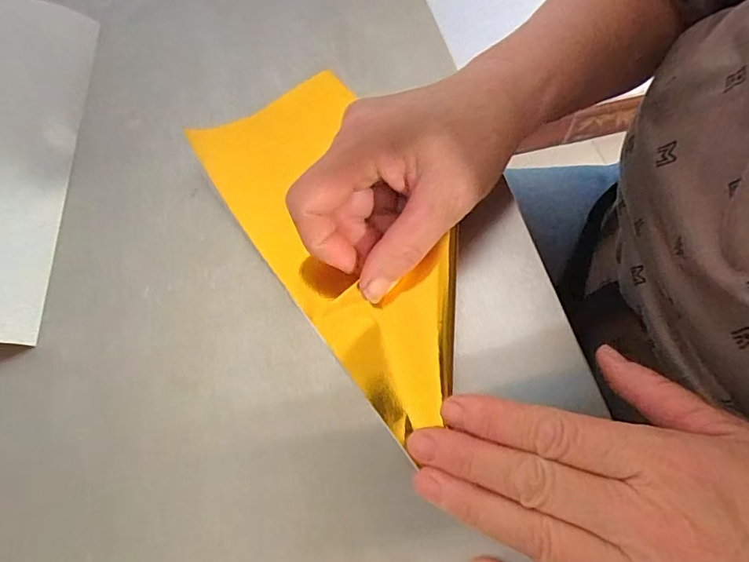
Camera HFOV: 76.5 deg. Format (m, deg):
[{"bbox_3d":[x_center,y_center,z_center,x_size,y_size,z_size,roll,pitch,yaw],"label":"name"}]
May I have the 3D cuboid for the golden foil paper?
[{"bbox_3d":[-0.021,-0.029,0.259,0.094,0.026,0.219,-26,66,-9],"label":"golden foil paper"}]

